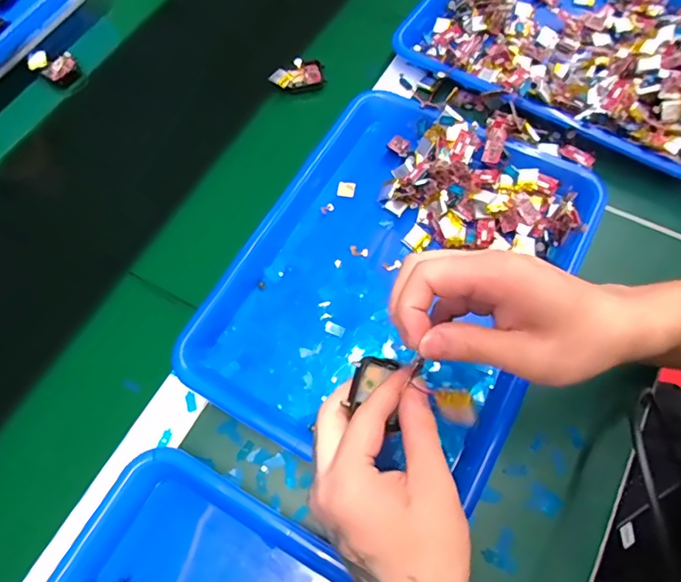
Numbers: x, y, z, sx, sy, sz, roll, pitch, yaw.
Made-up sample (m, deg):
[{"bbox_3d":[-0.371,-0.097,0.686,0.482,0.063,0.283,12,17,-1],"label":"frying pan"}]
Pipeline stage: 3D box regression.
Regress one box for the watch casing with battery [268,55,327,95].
[{"bbox_3d":[-0.047,-0.237,0.536,0.058,0.018,0.036,-8,67,-2],"label":"watch casing with battery"}]

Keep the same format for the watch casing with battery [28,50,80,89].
[{"bbox_3d":[-0.329,-0.261,0.562,0.054,0.016,0.038,28,70,12],"label":"watch casing with battery"}]

